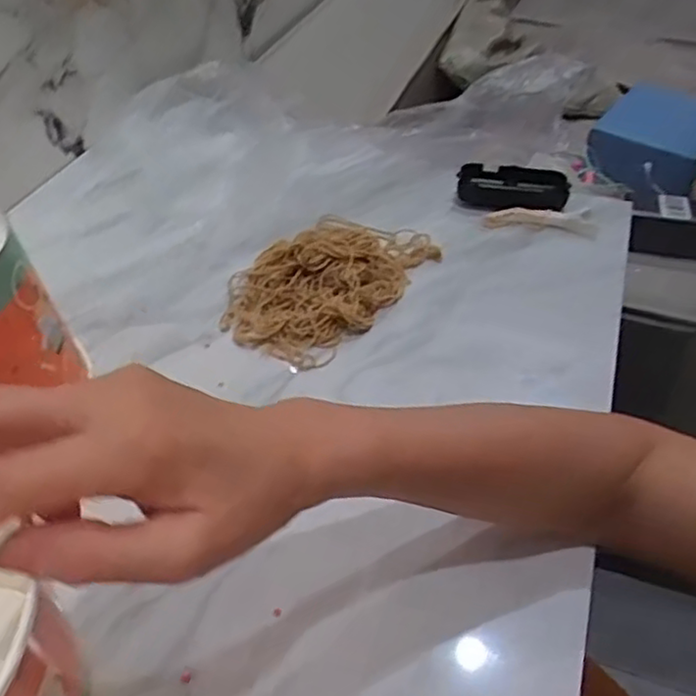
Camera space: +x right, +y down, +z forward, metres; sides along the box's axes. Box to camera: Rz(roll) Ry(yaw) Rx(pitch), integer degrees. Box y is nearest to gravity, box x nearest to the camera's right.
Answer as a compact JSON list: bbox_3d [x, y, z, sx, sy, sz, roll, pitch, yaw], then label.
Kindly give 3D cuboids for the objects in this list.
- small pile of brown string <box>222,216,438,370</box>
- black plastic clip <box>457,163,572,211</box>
[{"bbox_3d":[-0.019,-0.071,0.605,0.130,0.042,0.203,31,51,26],"label":"small pile of brown string"},{"bbox_3d":[0.169,-0.162,0.711,0.108,0.018,0.057,6,62,15],"label":"black plastic clip"}]

